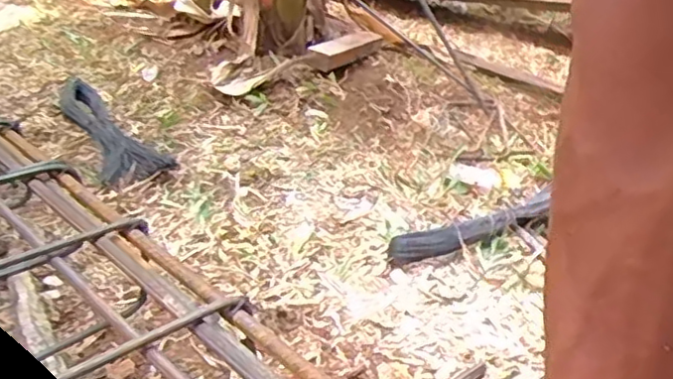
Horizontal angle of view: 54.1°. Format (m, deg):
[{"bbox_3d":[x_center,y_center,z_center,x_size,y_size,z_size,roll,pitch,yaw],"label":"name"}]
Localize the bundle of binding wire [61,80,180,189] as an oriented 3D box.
[{"bbox_3d":[-0.408,-0.116,1.188,0.116,0.036,0.457,-14,36,-29],"label":"bundle of binding wire"}]

